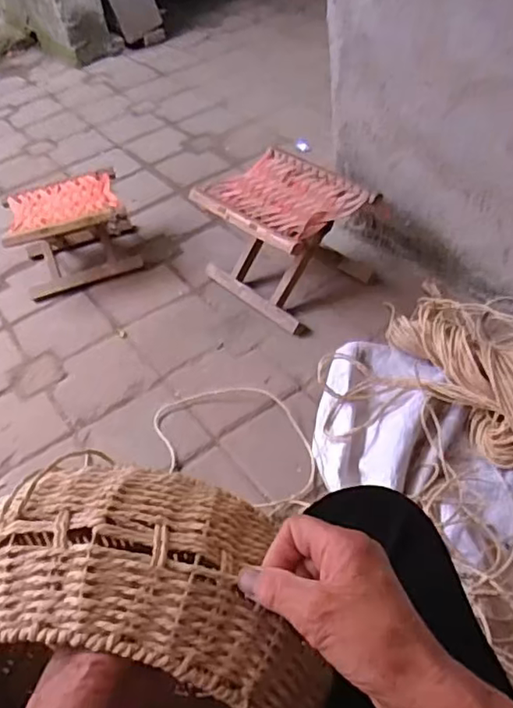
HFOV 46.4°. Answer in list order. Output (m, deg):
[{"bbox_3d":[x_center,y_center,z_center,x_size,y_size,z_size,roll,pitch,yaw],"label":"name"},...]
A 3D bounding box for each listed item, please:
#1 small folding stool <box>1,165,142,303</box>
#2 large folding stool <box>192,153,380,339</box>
[{"bbox_3d":[-0.453,-0.300,1.493,0.283,0.191,0.233,-18,47,-8],"label":"small folding stool"},{"bbox_3d":[0.058,-0.259,1.345,0.315,0.237,0.263,33,59,33],"label":"large folding stool"}]

